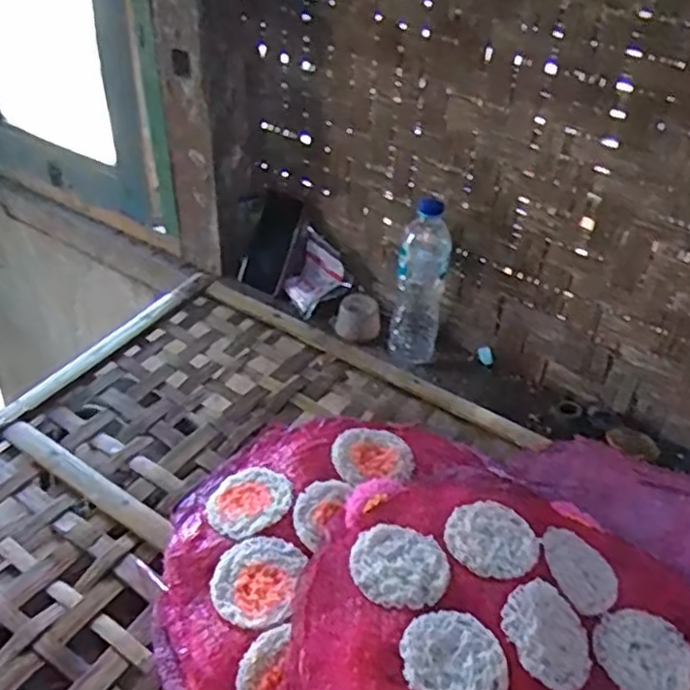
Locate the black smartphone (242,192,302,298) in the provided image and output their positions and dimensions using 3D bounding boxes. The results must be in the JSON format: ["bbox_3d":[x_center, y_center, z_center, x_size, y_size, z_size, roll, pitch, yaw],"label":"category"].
[{"bbox_3d":[-0.110,-0.153,1.051,0.070,0.145,0.011,24,8,13],"label":"black smartphone"}]

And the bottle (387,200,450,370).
[{"bbox_3d":[0.099,-0.076,0.914,0.053,0.237,0.053,27,45,27],"label":"bottle"}]

